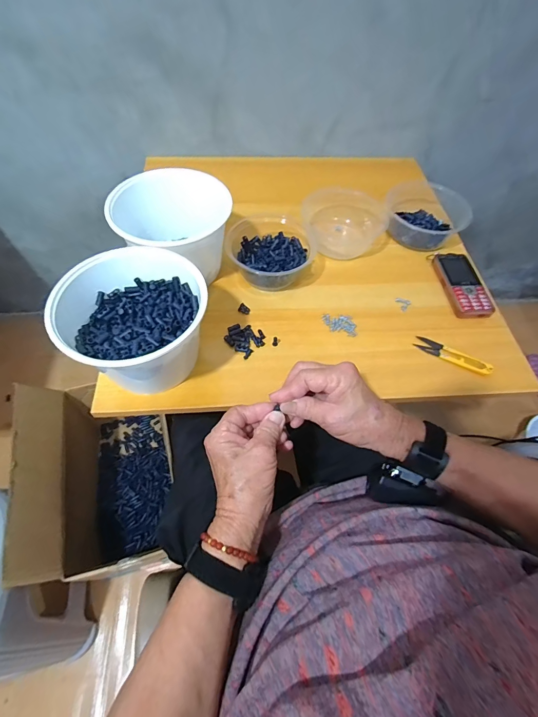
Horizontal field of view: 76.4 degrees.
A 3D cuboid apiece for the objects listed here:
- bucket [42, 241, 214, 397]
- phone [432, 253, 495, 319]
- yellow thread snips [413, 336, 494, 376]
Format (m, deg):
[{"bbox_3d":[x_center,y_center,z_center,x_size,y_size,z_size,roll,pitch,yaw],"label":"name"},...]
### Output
[{"bbox_3d":[-0.156,-0.038,0.425,0.164,0.113,0.163,1,58,-2],"label":"bucket"},{"bbox_3d":[0.313,-0.119,0.552,0.061,0.019,0.132,0,58,-3],"label":"phone"},{"bbox_3d":[0.260,-0.004,0.484,0.104,0.011,0.022,28,61,14],"label":"yellow thread snips"}]

